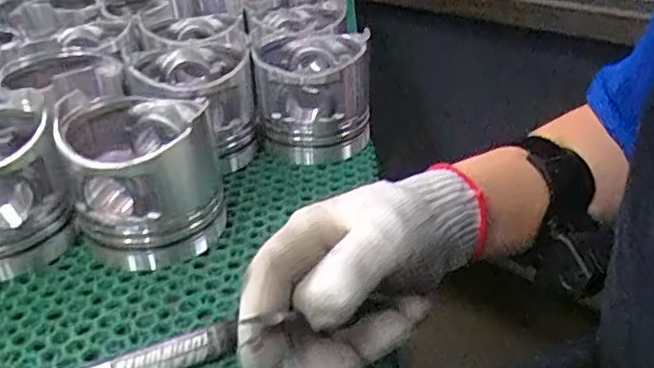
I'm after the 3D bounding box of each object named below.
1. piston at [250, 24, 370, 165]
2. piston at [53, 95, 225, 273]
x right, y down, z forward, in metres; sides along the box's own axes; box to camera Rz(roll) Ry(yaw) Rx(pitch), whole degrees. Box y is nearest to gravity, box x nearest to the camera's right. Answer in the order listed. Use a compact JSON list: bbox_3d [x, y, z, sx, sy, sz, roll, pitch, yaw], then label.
[{"bbox_3d":[-0.011,-0.072,0.472,0.082,0.087,0.089,-2,32,-2],"label":"piston"},{"bbox_3d":[-0.113,-0.005,0.372,0.086,0.084,0.092,-10,33,-14],"label":"piston"}]

